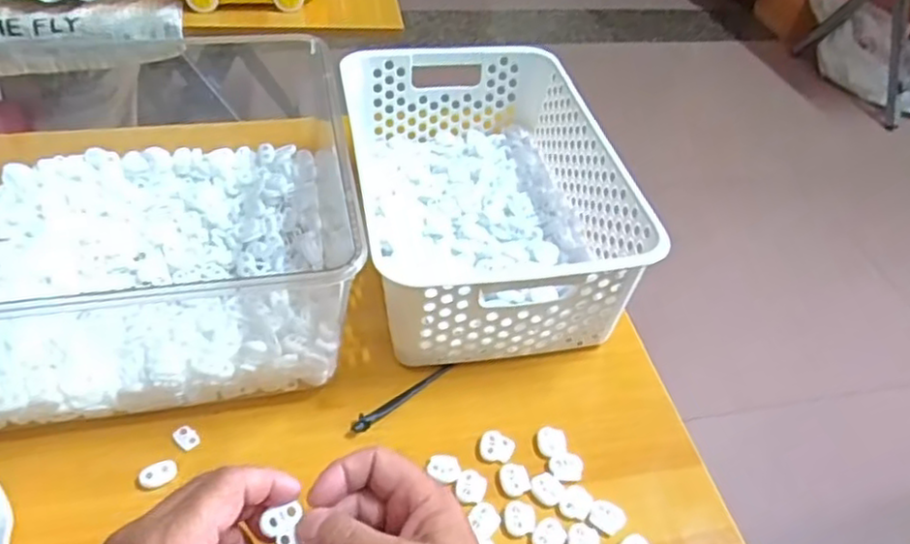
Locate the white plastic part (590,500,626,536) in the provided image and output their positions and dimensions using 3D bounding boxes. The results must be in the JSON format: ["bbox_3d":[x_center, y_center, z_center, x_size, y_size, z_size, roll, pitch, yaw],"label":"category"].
[{"bbox_3d":[0.098,0.158,0.447,0.022,0.009,0.018,29,49,22],"label":"white plastic part"}]

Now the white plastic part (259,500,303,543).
[{"bbox_3d":[-0.088,0.132,0.356,0.021,0.004,0.020,-12,77,-28],"label":"white plastic part"}]

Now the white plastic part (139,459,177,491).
[{"bbox_3d":[-0.193,0.130,0.449,0.023,0.009,0.017,-25,52,-28],"label":"white plastic part"}]

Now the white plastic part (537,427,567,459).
[{"bbox_3d":[0.067,0.120,0.484,0.019,0.009,0.023,-2,45,-8],"label":"white plastic part"}]

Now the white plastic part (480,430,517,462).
[{"bbox_3d":[0.029,0.120,0.478,0.024,0.004,0.021,20,46,13],"label":"white plastic part"}]

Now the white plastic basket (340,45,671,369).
[{"bbox_3d":[0.021,-0.067,0.595,0.195,0.113,0.301,-4,45,-11],"label":"white plastic basket"}]

